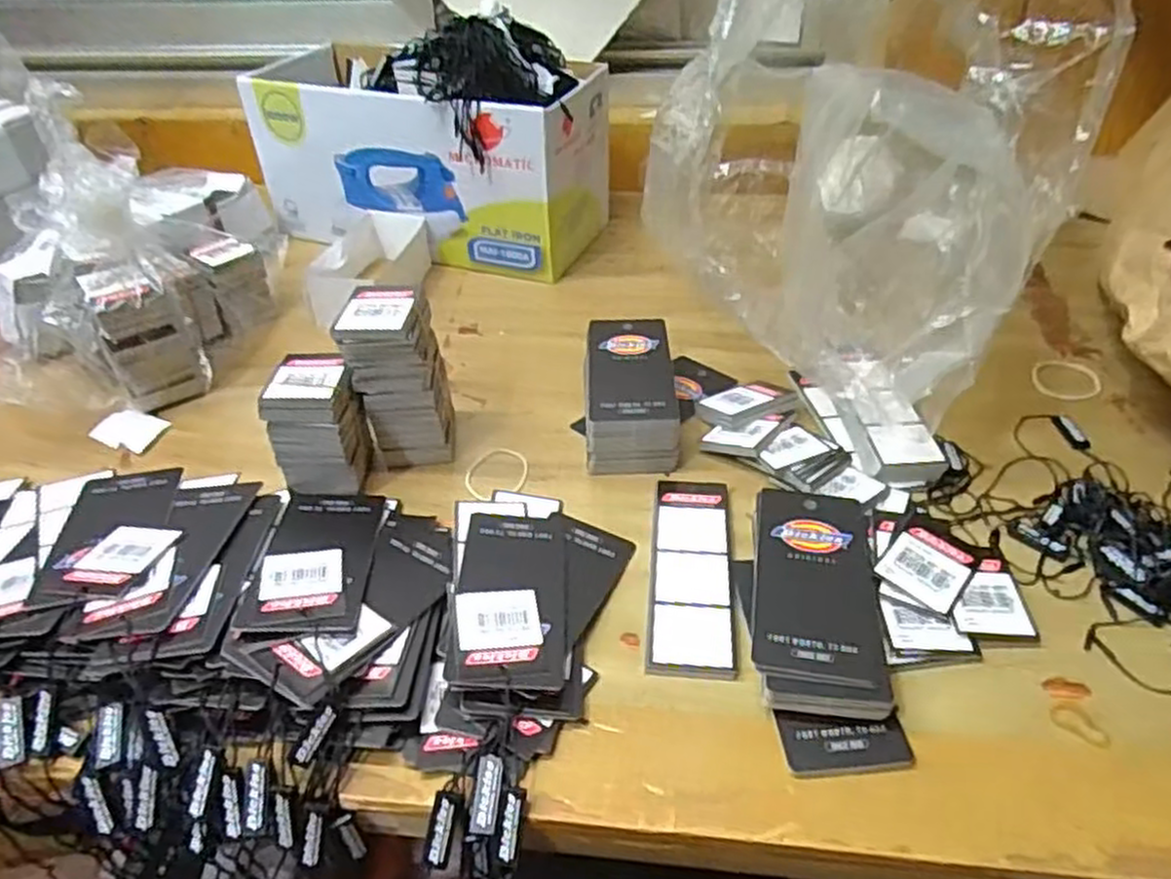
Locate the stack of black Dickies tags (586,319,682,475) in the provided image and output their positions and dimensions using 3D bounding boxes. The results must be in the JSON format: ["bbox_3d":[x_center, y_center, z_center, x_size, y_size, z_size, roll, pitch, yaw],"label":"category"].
[{"bbox_3d":[0.027,-0.029,0.473,0.051,0.035,0.117,-2,40,2],"label":"stack of black Dickies tags"}]

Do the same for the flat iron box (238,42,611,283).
[{"bbox_3d":[-0.123,-0.235,0.655,0.262,0.140,0.124,13,43,20],"label":"flat iron box"}]

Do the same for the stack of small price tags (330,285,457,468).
[{"bbox_3d":[-0.103,-0.034,0.442,0.042,0.098,0.049,-2,40,2],"label":"stack of small price tags"}]

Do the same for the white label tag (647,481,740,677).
[{"bbox_3d":[0.052,0.062,0.383,0.038,0.004,0.121,2,40,7],"label":"white label tag"}]

